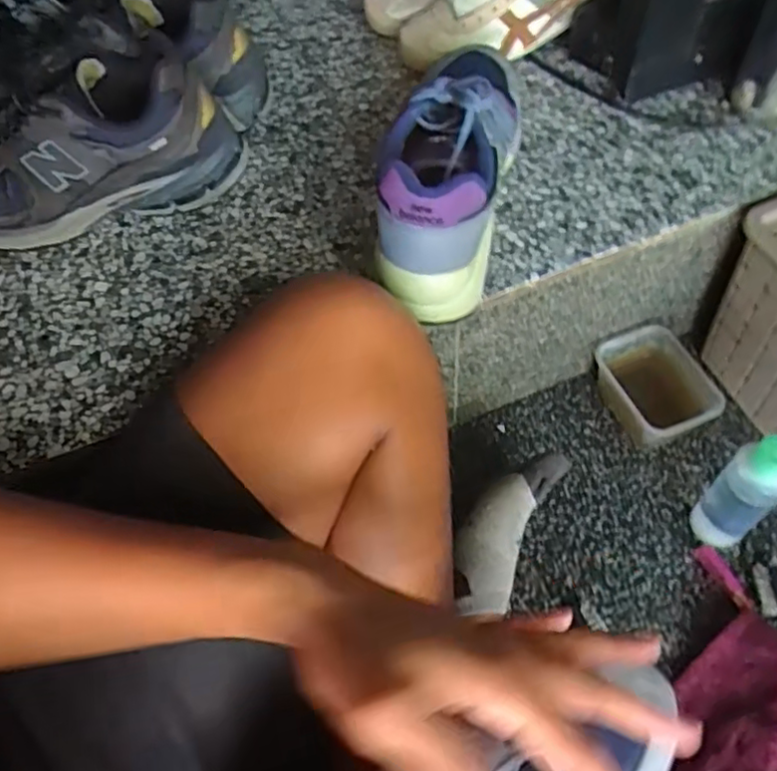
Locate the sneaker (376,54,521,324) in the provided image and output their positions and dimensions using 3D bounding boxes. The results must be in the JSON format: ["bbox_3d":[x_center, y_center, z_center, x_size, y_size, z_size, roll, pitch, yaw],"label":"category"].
[{"bbox_3d":[0.050,-0.184,0.519,0.087,0.124,0.271,11,60,10],"label":"sneaker"}]

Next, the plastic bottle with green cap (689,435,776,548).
[{"bbox_3d":[0.283,0.089,0.532,0.044,0.129,0.043,-2,58,3],"label":"plastic bottle with green cap"}]

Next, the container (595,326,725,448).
[{"bbox_3d":[0.250,0.008,0.631,0.088,0.063,0.106,-18,59,-7],"label":"container"}]

